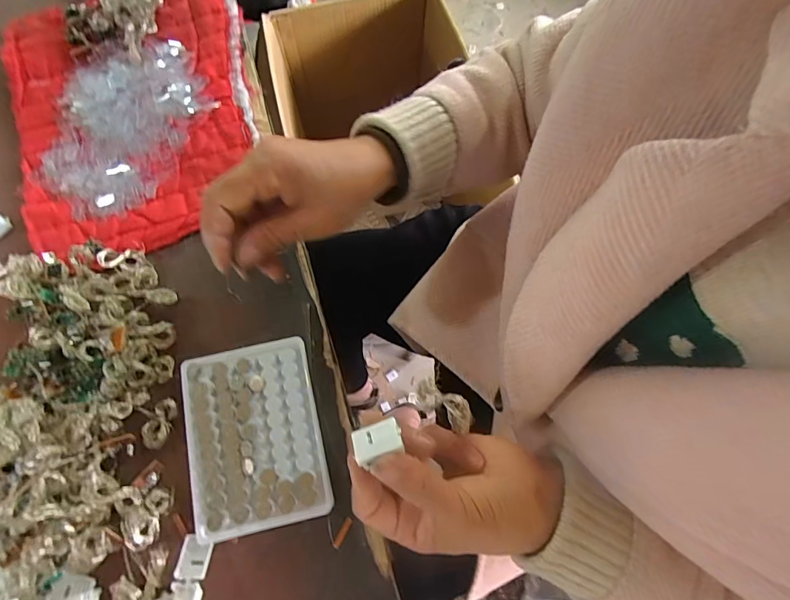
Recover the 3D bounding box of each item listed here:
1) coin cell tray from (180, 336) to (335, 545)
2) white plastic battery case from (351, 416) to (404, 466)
[{"bbox_3d":[-0.105,0.101,0.314,0.094,0.017,0.129,-13,72,-5],"label":"coin cell tray"},{"bbox_3d":[-0.010,0.081,0.235,0.025,0.011,0.021,-20,40,-4],"label":"white plastic battery case"}]

